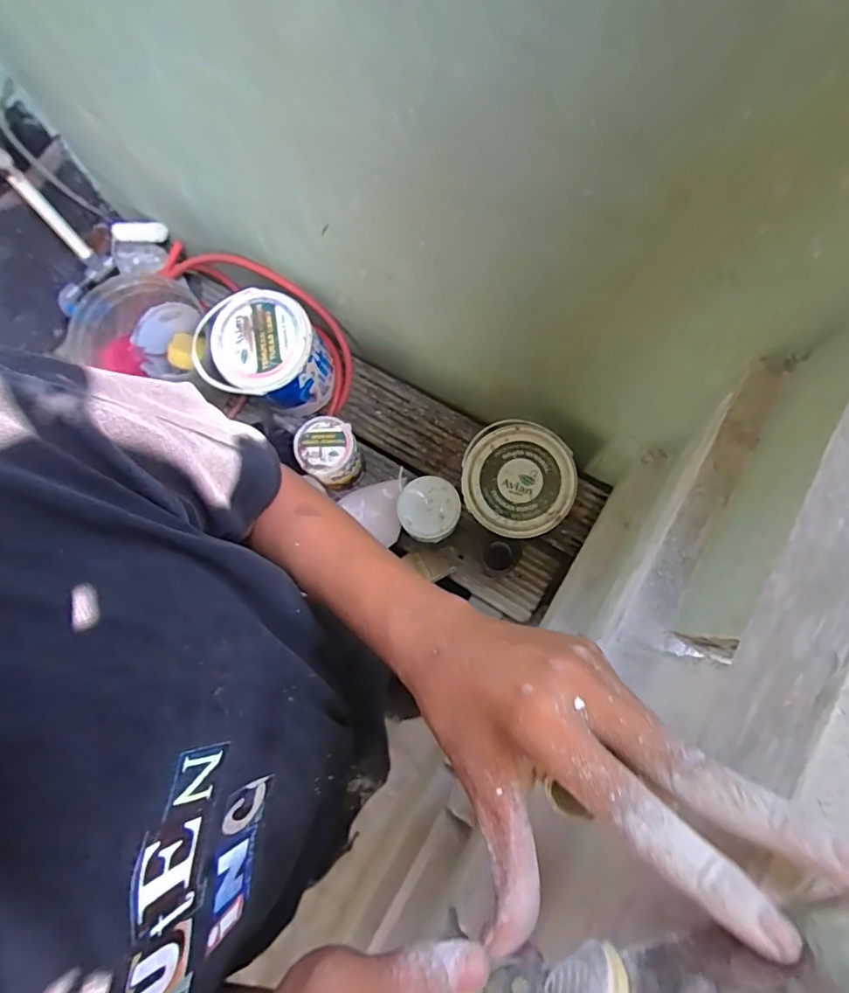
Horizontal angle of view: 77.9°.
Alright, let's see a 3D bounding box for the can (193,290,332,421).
[{"bbox_3d":[-0.293,-0.262,1.033,0.180,0.221,0.180,0,76,2],"label":"can"}]

